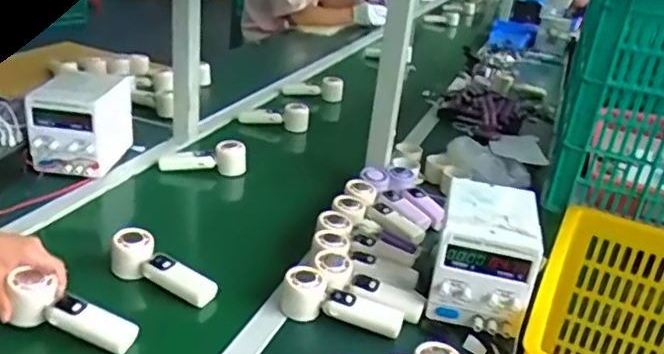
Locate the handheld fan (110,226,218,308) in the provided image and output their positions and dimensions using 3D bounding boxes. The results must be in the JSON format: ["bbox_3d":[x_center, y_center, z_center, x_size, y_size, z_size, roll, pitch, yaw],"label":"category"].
[{"bbox_3d":[-0.237,0.126,0.855,0.161,0.053,0.048,19,28,24],"label":"handheld fan"}]

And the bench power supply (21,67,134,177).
[{"bbox_3d":[-0.473,-0.108,1.170,0.150,0.147,0.194,6,25,-3],"label":"bench power supply"}]

